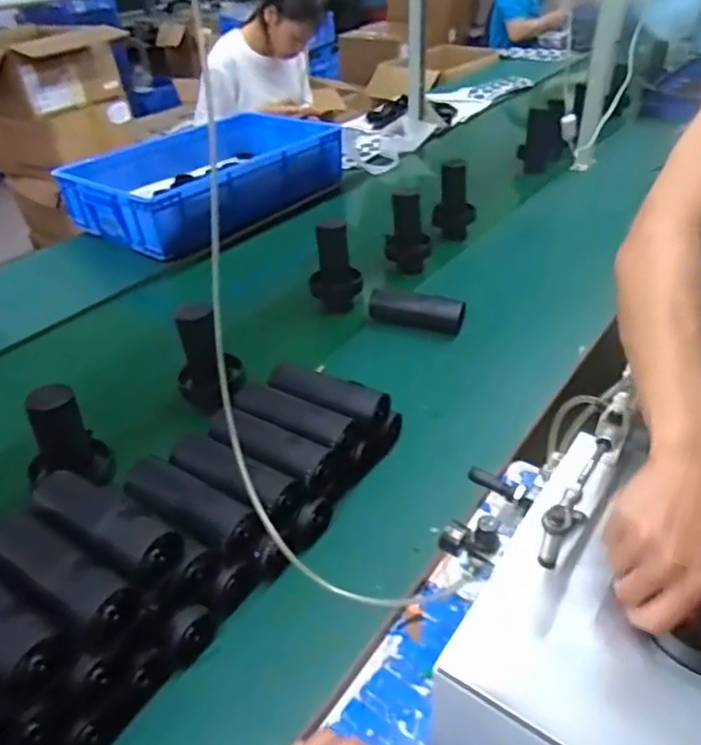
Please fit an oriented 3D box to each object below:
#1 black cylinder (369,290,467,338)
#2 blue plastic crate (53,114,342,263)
[{"bbox_3d":[0.111,-0.103,1.059,0.170,0.068,0.056,12,39,21],"label":"black cylinder"},{"bbox_3d":[-0.358,-0.512,1.576,0.426,0.140,0.681,20,42,29],"label":"blue plastic crate"}]

